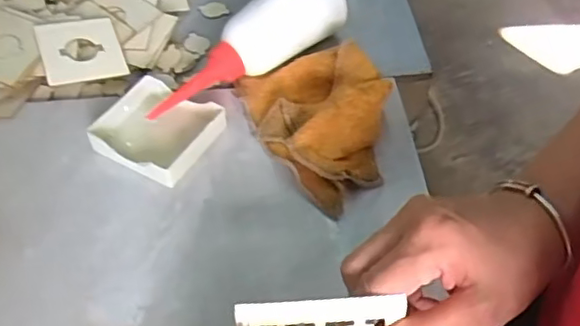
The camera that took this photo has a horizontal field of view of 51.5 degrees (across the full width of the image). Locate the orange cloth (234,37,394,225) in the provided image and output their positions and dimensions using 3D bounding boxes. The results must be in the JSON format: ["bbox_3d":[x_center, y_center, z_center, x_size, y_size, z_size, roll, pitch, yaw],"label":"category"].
[{"bbox_3d":[0.023,-0.041,0.436,0.090,0.045,0.140,-26,53,-20],"label":"orange cloth"}]

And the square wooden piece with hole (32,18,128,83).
[{"bbox_3d":[-0.170,-0.094,0.489,0.062,0.005,0.066,-13,59,-25],"label":"square wooden piece with hole"}]

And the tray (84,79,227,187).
[{"bbox_3d":[-0.098,-0.024,0.443,0.087,0.021,0.074,26,54,22],"label":"tray"}]

